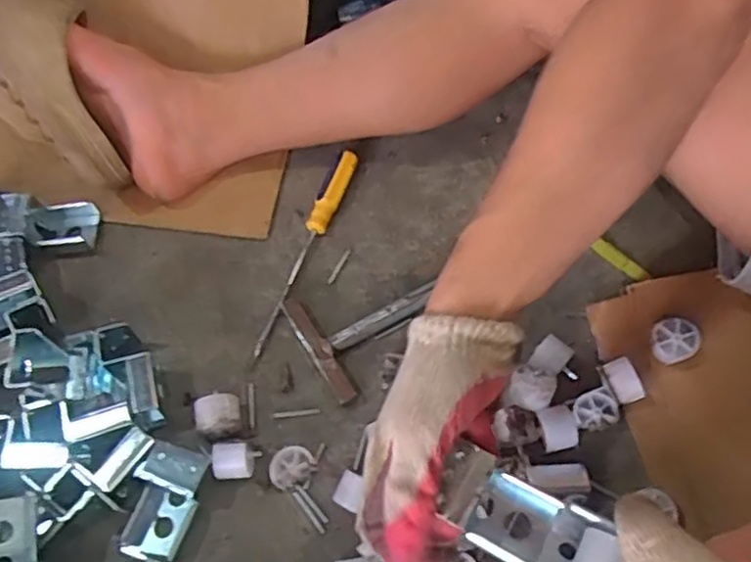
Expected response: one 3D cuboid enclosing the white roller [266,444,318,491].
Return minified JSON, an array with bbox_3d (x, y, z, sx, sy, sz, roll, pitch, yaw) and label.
[{"bbox_3d":[-0.066,0.147,0.543,0.035,0.021,0.027,-31,65,-13],"label":"white roller"}]

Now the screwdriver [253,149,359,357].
[{"bbox_3d":[-0.066,-0.032,0.624,0.022,0.026,0.209,19,65,12],"label":"screwdriver"}]

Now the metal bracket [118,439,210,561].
[{"bbox_3d":[-0.161,0.167,0.520,0.049,0.042,0.079,17,65,11],"label":"metal bracket"}]

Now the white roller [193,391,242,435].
[{"bbox_3d":[-0.126,0.110,0.558,0.035,0.035,0.028,-4,63,1],"label":"white roller"}]

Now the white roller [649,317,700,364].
[{"bbox_3d":[0.242,0.049,0.560,0.032,0.029,0.034,-1,63,2],"label":"white roller"}]

